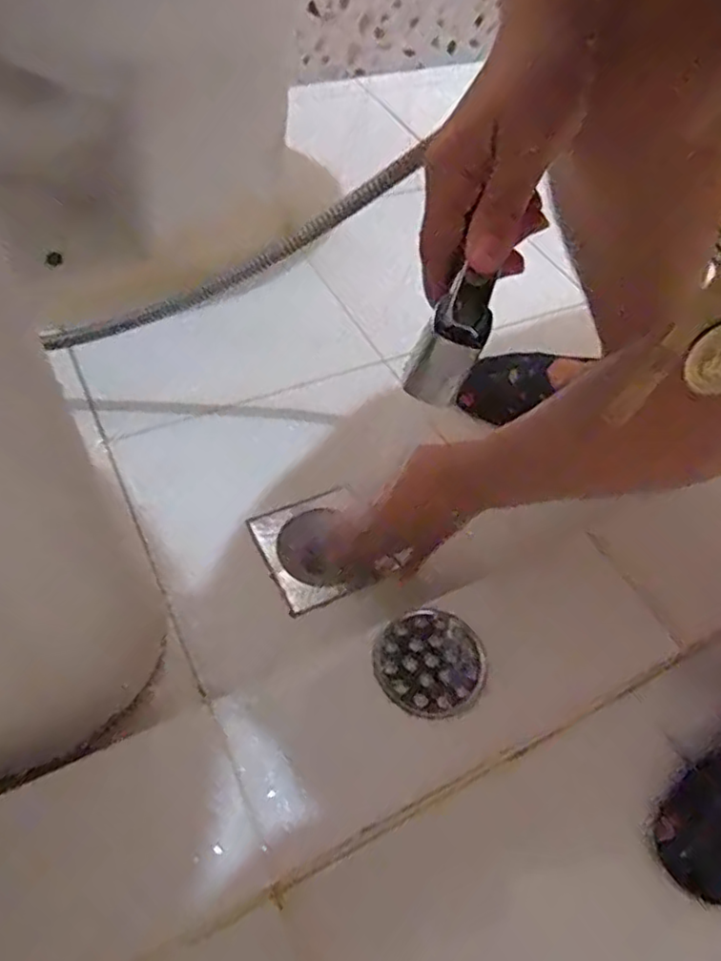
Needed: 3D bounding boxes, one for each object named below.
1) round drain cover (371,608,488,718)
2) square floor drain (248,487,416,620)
[{"bbox_3d":[0.045,0.115,0.422,0.070,0.005,0.068,4,53,-5],"label":"round drain cover"},{"bbox_3d":[-0.033,0.055,0.563,0.099,0.013,0.104,-20,58,-17],"label":"square floor drain"}]

